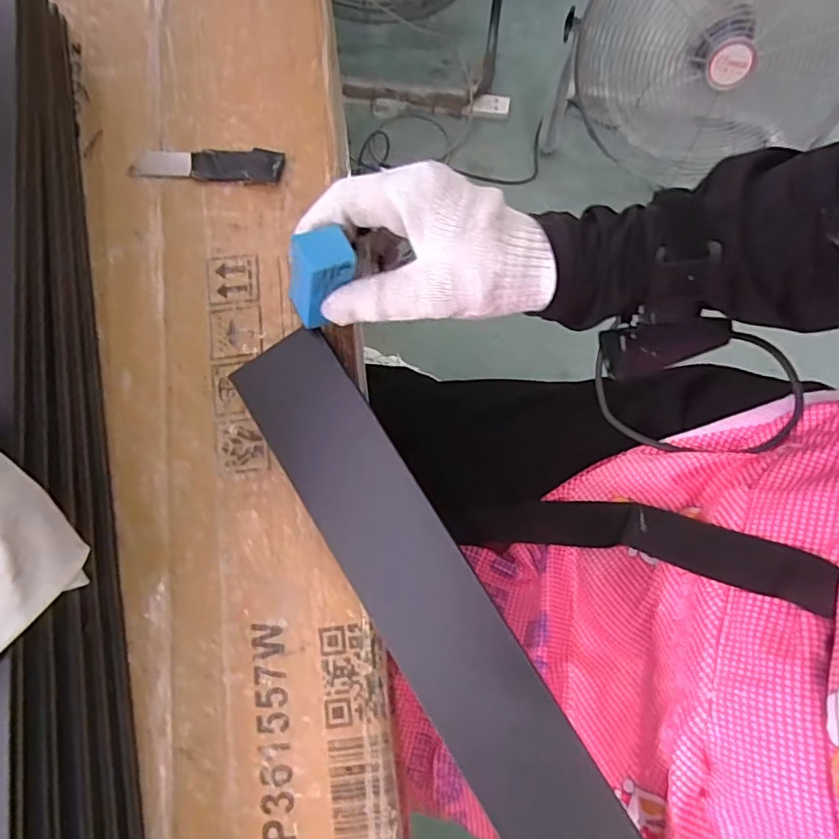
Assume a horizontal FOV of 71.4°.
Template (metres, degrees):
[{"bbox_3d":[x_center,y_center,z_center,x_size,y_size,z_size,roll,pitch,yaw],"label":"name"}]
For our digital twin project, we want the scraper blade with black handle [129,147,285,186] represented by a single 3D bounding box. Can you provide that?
[{"bbox_3d":[-0.141,-0.170,0.388,0.097,0.004,0.026,1,78,2],"label":"scraper blade with black handle"}]

